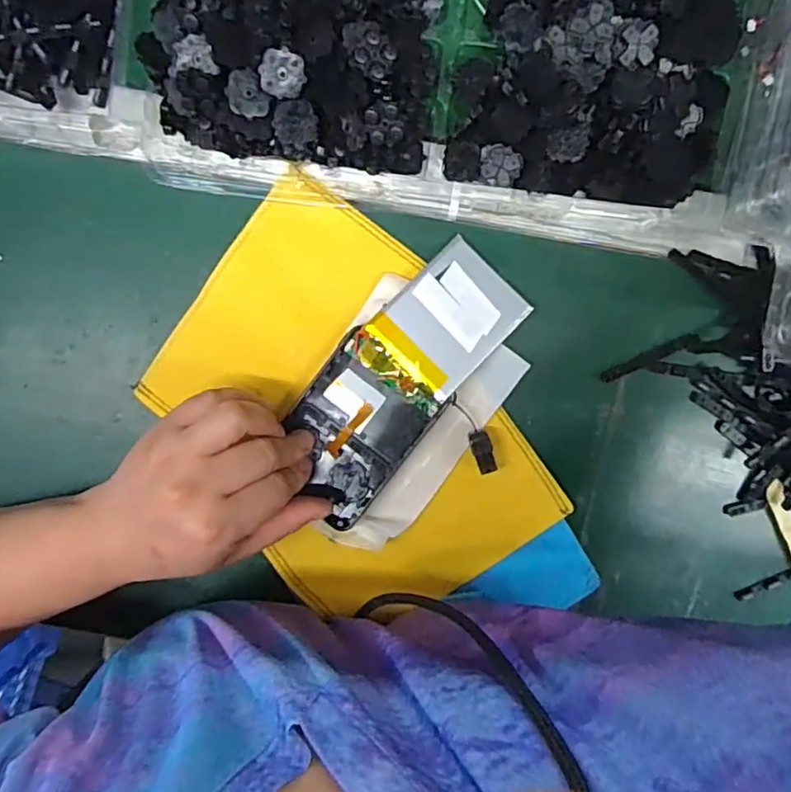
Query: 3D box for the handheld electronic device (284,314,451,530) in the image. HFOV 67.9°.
[{"bbox_3d":[-0.020,0.014,0.347,0.071,0.016,0.110,39,105,3],"label":"handheld electronic device"}]

